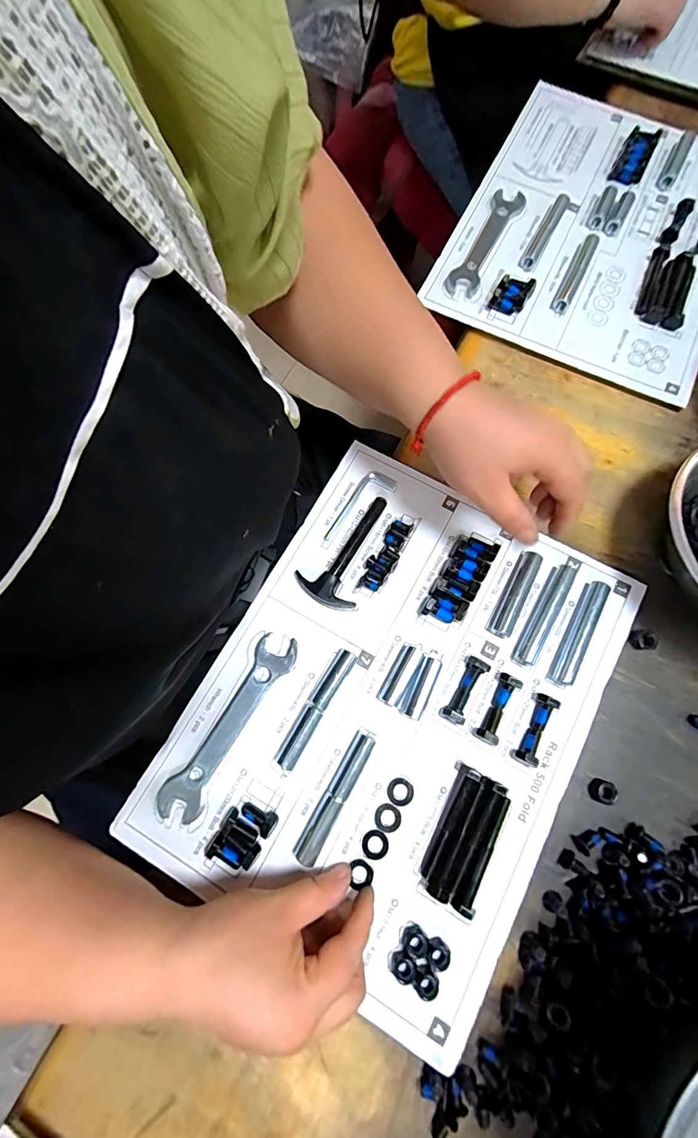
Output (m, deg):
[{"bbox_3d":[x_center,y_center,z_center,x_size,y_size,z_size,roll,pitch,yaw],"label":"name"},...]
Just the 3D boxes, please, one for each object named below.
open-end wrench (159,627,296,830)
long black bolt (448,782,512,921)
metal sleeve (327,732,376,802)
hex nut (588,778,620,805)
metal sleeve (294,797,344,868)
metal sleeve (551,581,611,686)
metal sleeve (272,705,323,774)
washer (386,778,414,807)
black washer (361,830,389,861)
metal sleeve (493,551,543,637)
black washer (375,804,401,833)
[{"bbox_3d":[-0.092,0.120,0.326,0.033,0.009,0.152,30,77,8],"label":"open-end wrench"},{"bbox_3d":[0.095,0.197,0.299,0.018,0.013,0.085,27,77,7],"label":"long black bolt"},{"bbox_3d":[0.002,0.146,0.315,0.015,0.014,0.048,28,77,8],"label":"metal sleeve"},{"bbox_3d":[0.188,0.165,0.312,0.016,0.010,0.016,23,76,6],"label":"hex nut"},{"bbox_3d":[-0.022,0.186,0.302,0.016,0.019,0.047,29,77,8],"label":"metal sleeve"},{"bbox_3d":[0.186,0.051,0.336,0.013,0.015,0.087,29,77,8],"label":"metal sleeve"},{"bbox_3d":[-0.038,0.128,0.321,0.017,0.014,0.049,30,77,8],"label":"metal sleeve"},{"bbox_3d":[0.038,0.167,0.315,0.019,0.004,0.019,0,75,0],"label":"washer"},{"bbox_3d":[0.019,0.200,0.306,0.019,0.004,0.019,0,75,0],"label":"black washer"},{"bbox_3d":[0.139,0.020,0.347,0.014,0.013,0.072,28,77,8],"label":"metal sleeve"},{"bbox_3d":[0.029,0.184,0.311,0.019,0.004,0.018,0,75,0],"label":"black washer"}]

